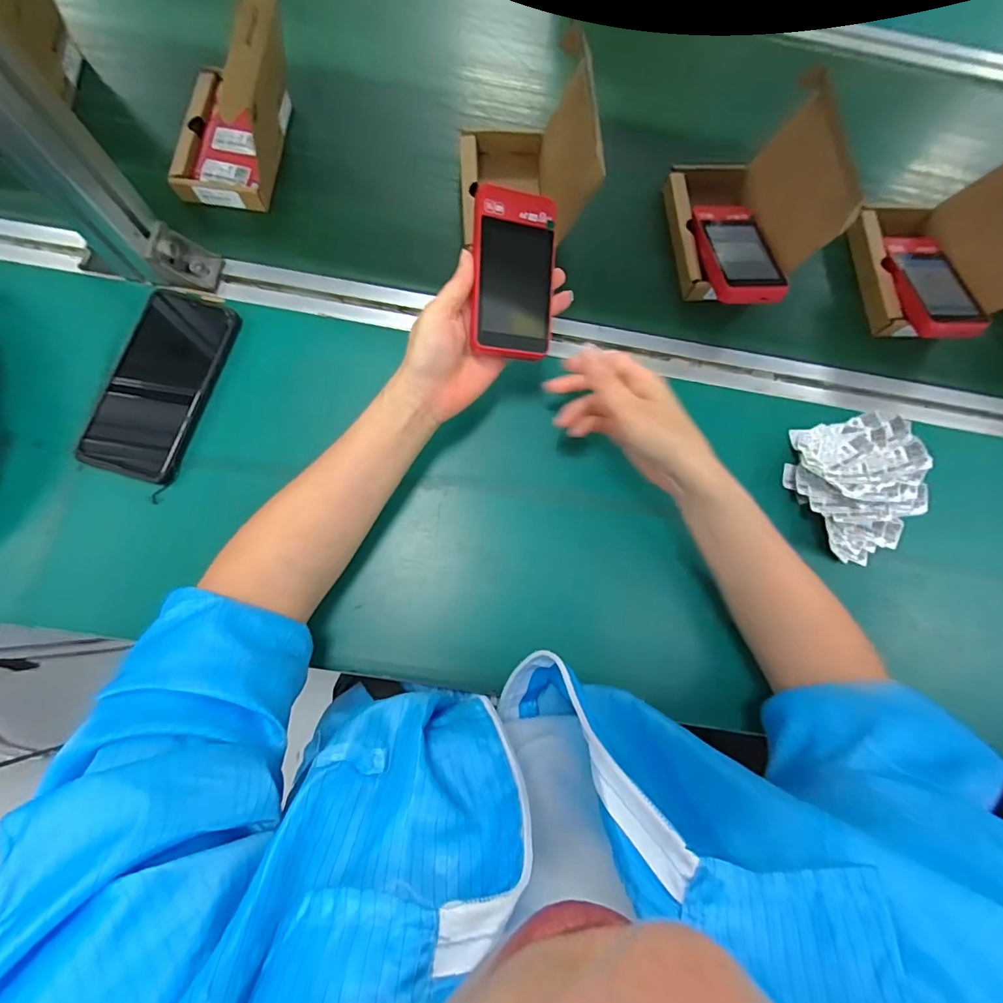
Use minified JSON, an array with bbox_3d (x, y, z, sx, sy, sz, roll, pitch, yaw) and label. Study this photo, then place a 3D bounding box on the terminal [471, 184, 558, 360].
[{"bbox_3d":[0.009,-0.172,0.373,0.061,0.013,0.118,2,93,-16],"label":"terminal"}]

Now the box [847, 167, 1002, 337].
[{"bbox_3d":[0.433,-0.250,0.468,0.148,0.115,0.152,-15,78,-5],"label":"box"}]

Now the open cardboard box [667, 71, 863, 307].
[{"bbox_3d":[0.223,-0.281,0.456,0.110,0.125,0.174,-3,77,-2],"label":"open cardboard box"}]

